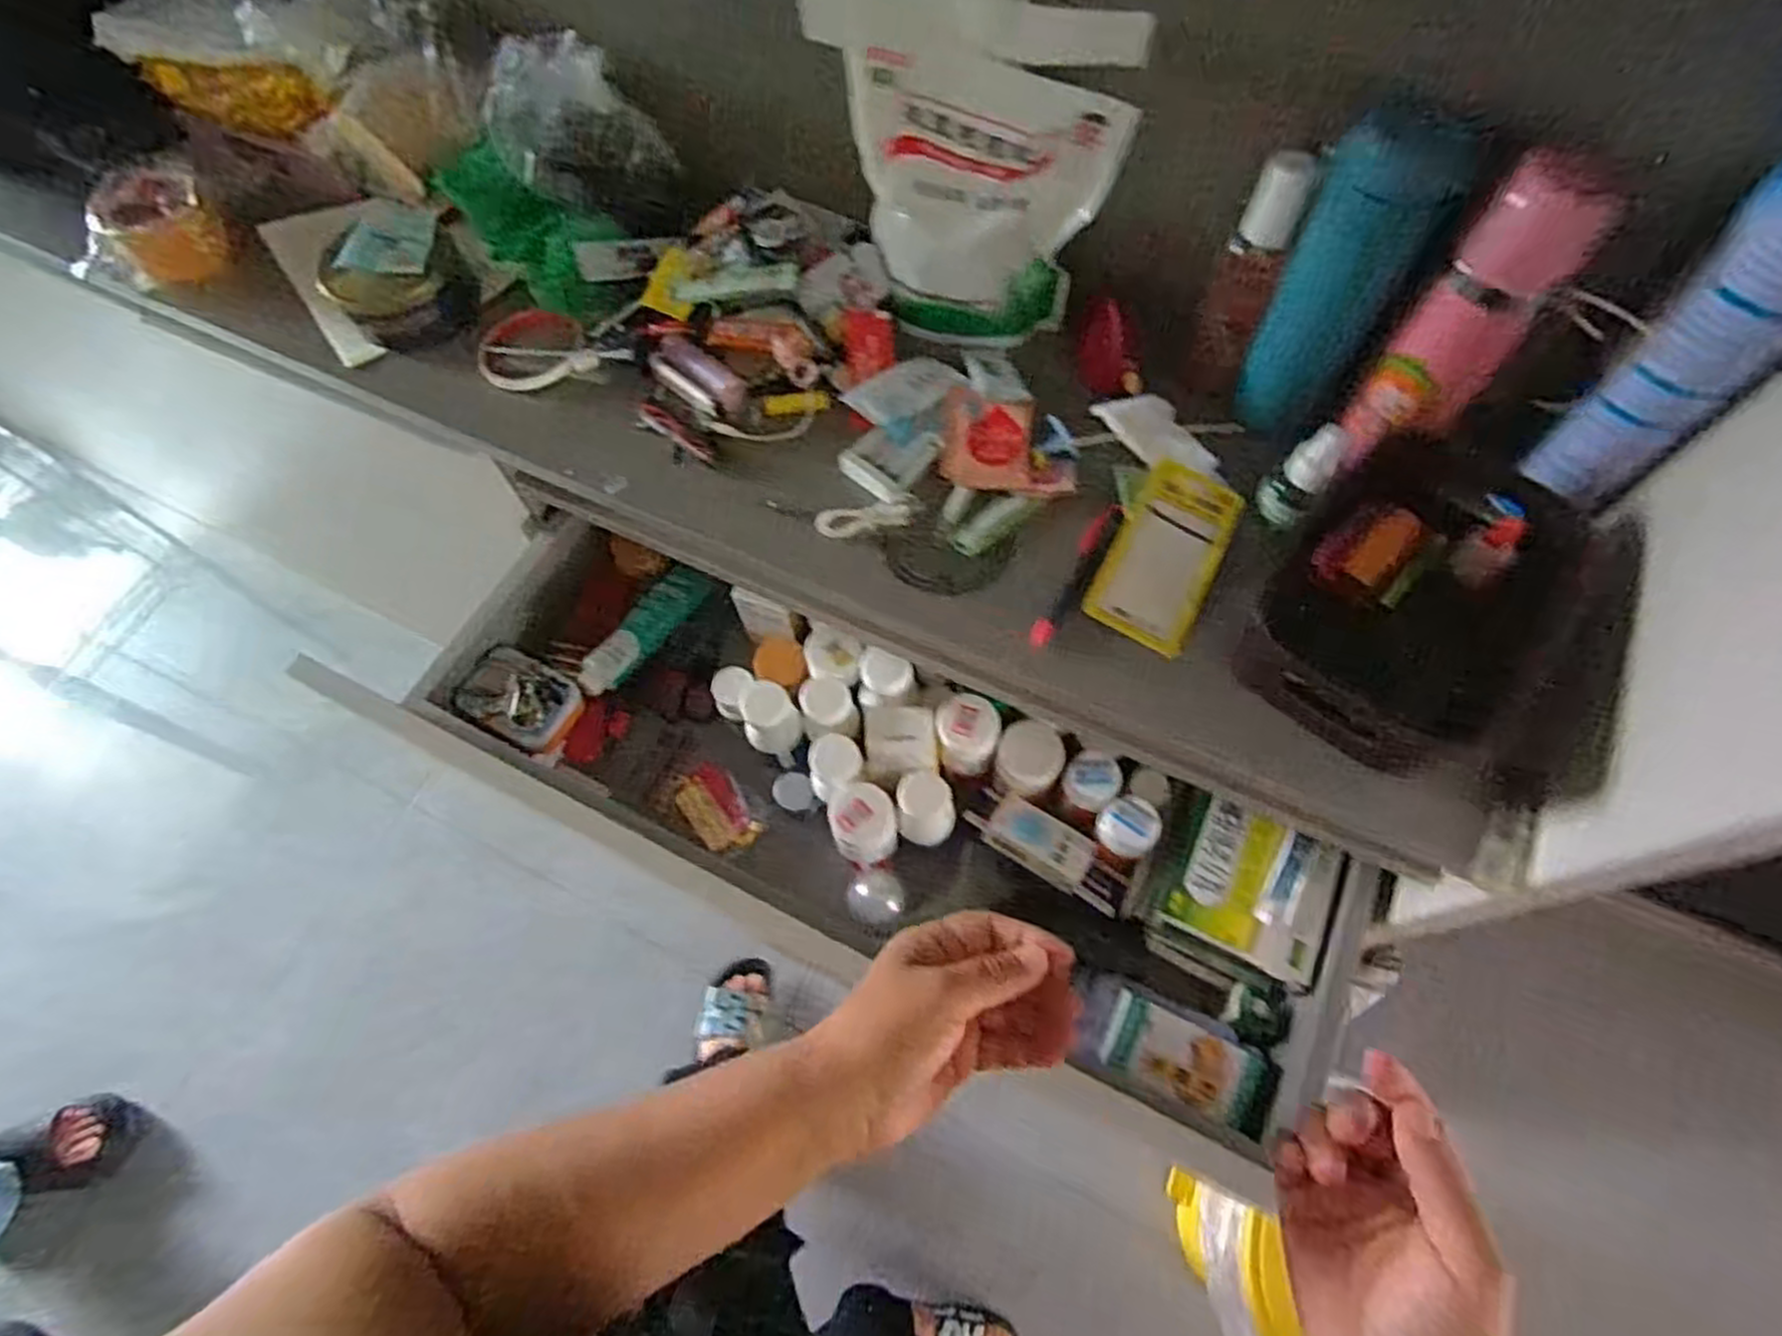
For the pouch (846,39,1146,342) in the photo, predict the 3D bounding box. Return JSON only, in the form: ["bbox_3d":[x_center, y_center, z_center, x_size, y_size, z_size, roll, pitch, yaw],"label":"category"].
[{"bbox_3d":[0.064,-0.321,0.559,0.174,0.188,0.065,13,65,8],"label":"pouch"}]

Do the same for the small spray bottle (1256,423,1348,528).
[{"bbox_3d":[0.266,-0.125,0.519,0.033,0.068,0.029,31,69,15],"label":"small spray bottle"}]

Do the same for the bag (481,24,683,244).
[{"bbox_3d":[-0.244,-0.427,0.633,0.125,0.098,0.089,-15,65,-5],"label":"bag"}]

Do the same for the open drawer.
[{"bbox_3d":[-0.025,0.090,0.649,0.752,0.096,0.227,26,68,14],"label":"open drawer"}]

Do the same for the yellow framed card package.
[{"bbox_3d":[0.188,-0.077,0.538,0.069,0.010,0.136,29,73,3],"label":"yellow framed card package"}]

